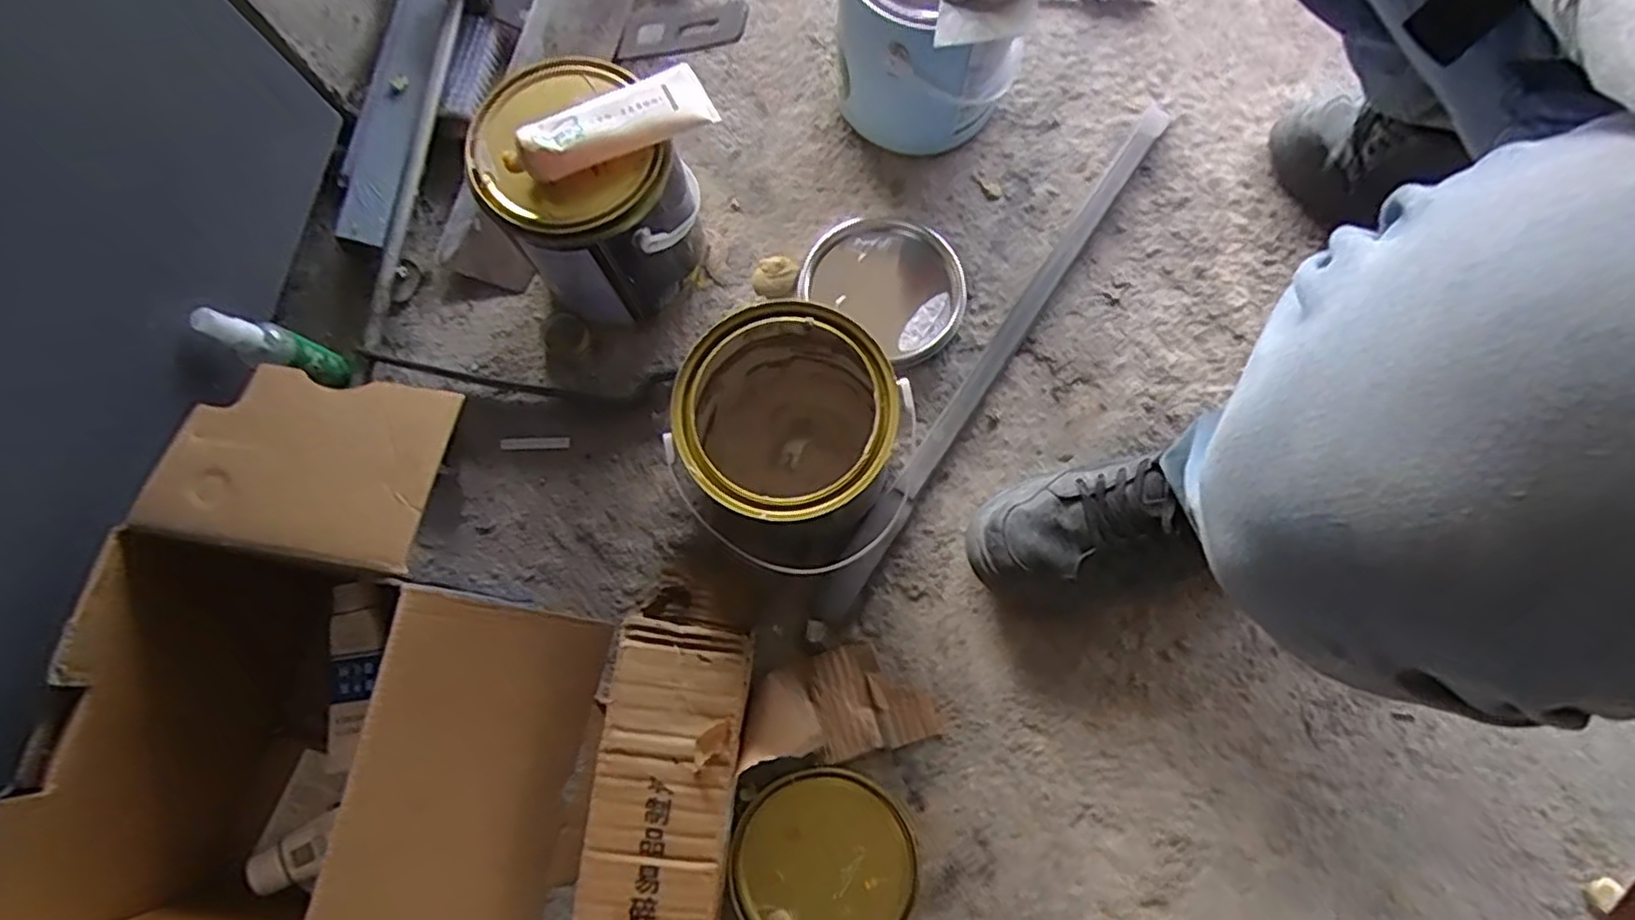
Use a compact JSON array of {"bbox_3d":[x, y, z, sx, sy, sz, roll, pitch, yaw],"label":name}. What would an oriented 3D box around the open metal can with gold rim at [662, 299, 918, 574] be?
[{"bbox_3d":[-0.021,-0.013,0.561,0.168,0.173,0.170,0,76,0],"label":"open metal can with gold rim"}]

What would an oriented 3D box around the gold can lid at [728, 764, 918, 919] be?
[{"bbox_3d":[0.005,0.316,0.561,0.136,0.016,0.140,0,76,0],"label":"gold can lid"}]

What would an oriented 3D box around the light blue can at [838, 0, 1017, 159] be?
[{"bbox_3d":[0.088,-0.379,0.643,0.131,0.169,0.146,-38,79,-9],"label":"light blue can"}]

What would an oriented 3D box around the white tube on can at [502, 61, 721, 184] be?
[{"bbox_3d":[-0.150,-0.241,0.515,0.146,0.031,0.042,-26,78,-5],"label":"white tube on can"}]

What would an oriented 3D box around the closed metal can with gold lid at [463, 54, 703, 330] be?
[{"bbox_3d":[-0.179,-0.208,0.598,0.144,0.192,0.144,0,77,1],"label":"closed metal can with gold lid"}]

